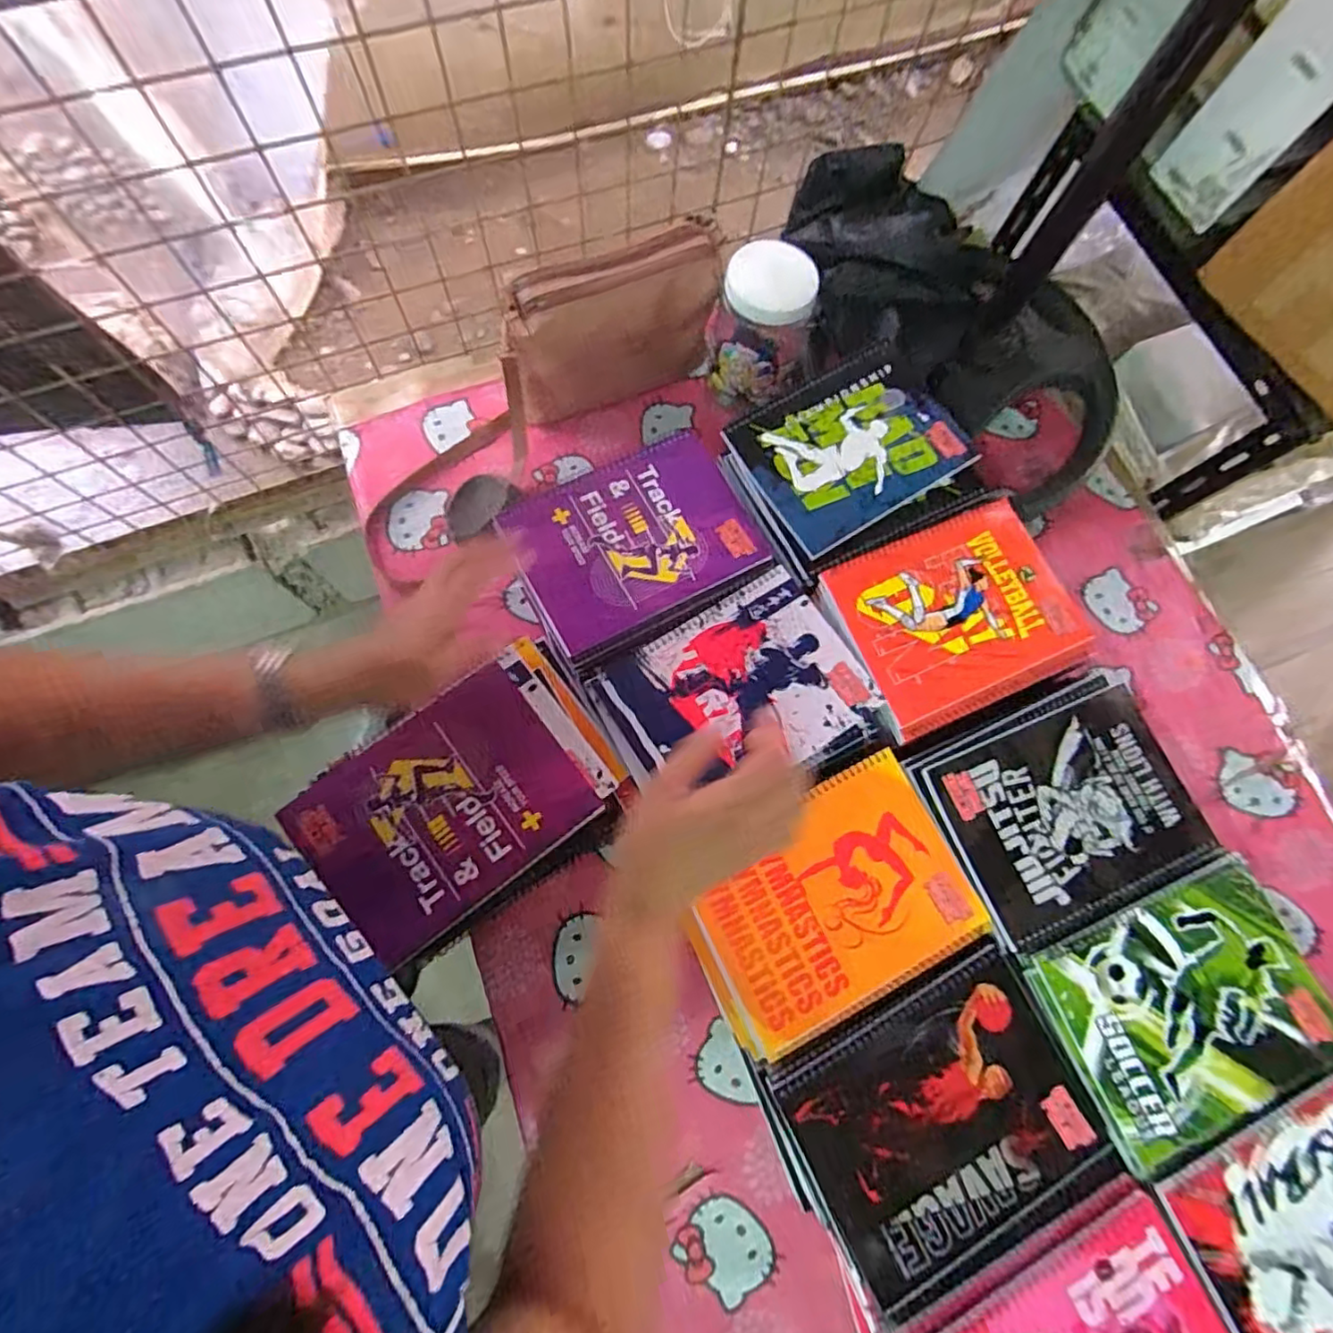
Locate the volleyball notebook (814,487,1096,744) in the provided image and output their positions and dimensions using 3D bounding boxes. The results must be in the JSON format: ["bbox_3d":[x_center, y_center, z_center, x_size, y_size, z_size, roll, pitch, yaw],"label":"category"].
[{"bbox_3d":[0.253,-0.049,0.551,0.205,0.013,0.170,-25,77,-9],"label":"volleyball notebook"}]

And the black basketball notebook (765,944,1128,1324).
[{"bbox_3d":[0.198,0.324,0.440,0.198,0.008,0.171,-24,76,-9],"label":"black basketball notebook"}]

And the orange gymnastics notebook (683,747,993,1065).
[{"bbox_3d":[0.125,0.182,0.486,0.209,0.020,0.151,-26,77,-9],"label":"orange gymnastics notebook"}]

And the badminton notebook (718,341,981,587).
[{"bbox_3d":[0.169,-0.196,0.579,0.213,0.014,0.163,-30,77,-10],"label":"badminton notebook"}]

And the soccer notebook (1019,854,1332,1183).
[{"bbox_3d":[0.394,0.254,0.472,0.204,0.009,0.158,-22,76,-8],"label":"soccer notebook"}]

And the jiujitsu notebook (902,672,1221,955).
[{"bbox_3d":[0.320,0.110,0.503,0.201,0.010,0.161,-23,76,-8],"label":"jiujitsu notebook"}]

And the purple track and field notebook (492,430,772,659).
[{"bbox_3d":[-0.026,-0.113,0.550,0.198,0.009,0.147,-27,77,-9],"label":"purple track and field notebook"}]

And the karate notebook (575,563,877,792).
[{"bbox_3d":[0.057,0.025,0.517,0.203,0.010,0.151,-31,77,-10],"label":"karate notebook"}]

